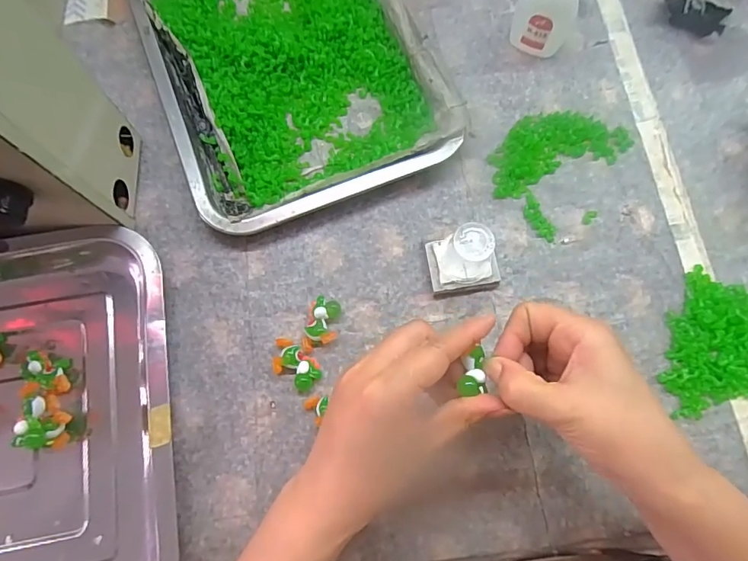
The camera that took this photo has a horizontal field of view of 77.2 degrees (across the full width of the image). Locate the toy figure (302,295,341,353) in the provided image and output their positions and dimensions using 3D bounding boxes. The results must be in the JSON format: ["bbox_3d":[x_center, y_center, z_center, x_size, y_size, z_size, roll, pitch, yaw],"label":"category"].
[{"bbox_3d":[-0.037,0.032,0.333,0.022,0.012,0.039,8,75,2],"label":"toy figure"}]

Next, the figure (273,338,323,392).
[{"bbox_3d":[-0.056,0.059,0.326,0.039,0.011,0.023,35,78,9],"label":"figure"}]

